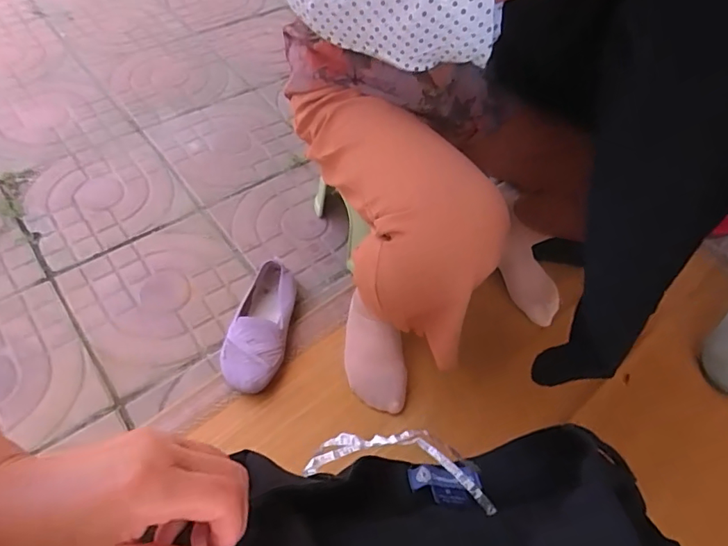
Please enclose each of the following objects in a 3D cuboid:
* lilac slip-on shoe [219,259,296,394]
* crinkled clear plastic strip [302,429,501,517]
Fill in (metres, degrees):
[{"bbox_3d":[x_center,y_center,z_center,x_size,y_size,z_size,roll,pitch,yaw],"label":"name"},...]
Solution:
[{"bbox_3d":[-0.180,0.089,0.891,0.101,0.063,0.238,7,51,0],"label":"lilac slip-on shoe"},{"bbox_3d":[0.028,0.134,0.367,0.132,0.018,0.043,10,54,2],"label":"crinkled clear plastic strip"}]

